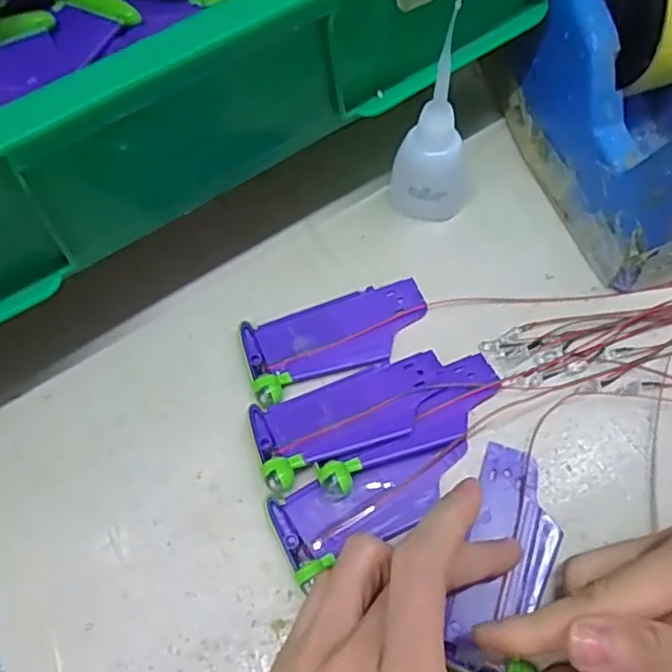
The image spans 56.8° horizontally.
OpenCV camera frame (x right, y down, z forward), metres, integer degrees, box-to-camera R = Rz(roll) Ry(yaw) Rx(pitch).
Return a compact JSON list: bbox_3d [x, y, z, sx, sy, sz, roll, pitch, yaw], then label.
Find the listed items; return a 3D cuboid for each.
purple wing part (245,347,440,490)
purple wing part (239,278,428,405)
[{"bbox_3d":[0.008,0.033,0.271,0.088,0.017,0.037,-21,66,-7],"label":"purple wing part"},{"bbox_3d":[0.002,0.000,0.293,0.088,0.006,0.041,-18,66,-5],"label":"purple wing part"}]

